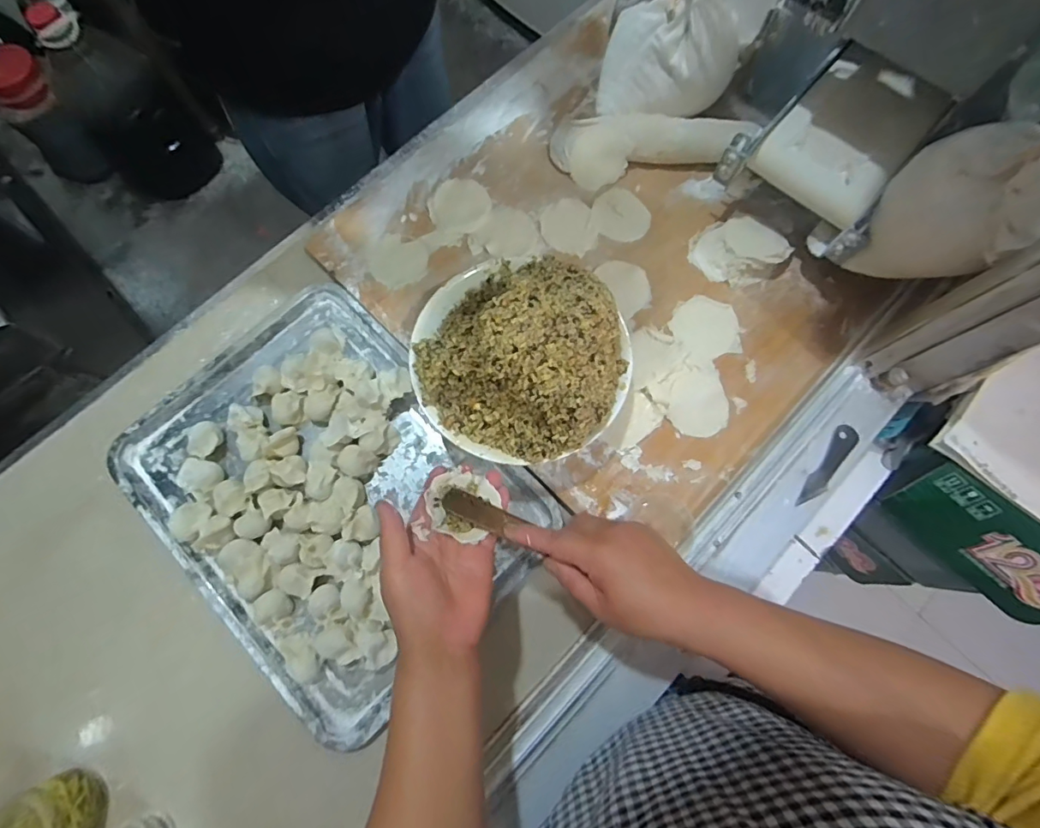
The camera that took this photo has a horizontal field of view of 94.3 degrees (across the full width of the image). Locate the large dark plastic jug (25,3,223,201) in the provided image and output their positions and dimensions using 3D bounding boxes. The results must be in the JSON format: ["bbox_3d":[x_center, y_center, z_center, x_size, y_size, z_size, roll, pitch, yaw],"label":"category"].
[{"bbox_3d":[-1.080,-0.829,1.345,0.209,0.465,0.273,43,79,9],"label":"large dark plastic jug"}]

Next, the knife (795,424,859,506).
[{"bbox_3d":[0.330,0.057,0.517,0.026,0.008,0.107,38,78,9],"label":"knife"}]

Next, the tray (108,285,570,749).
[{"bbox_3d":[-0.207,0.083,0.539,0.326,0.034,0.427,-43,80,-10],"label":"tray"}]

